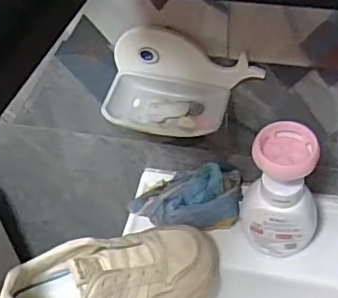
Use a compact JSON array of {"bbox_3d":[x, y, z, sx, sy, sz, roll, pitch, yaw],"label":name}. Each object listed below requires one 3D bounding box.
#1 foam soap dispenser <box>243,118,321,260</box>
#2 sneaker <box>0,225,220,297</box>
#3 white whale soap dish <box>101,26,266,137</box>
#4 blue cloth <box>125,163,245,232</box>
[{"bbox_3d":[0.123,0.047,0.607,0.078,0.152,0.059,11,48,14],"label":"foam soap dispenser"},{"bbox_3d":[-0.057,0.144,0.590,0.248,0.093,0.085,-20,48,-14],"label":"sneaker"},{"bbox_3d":[0.012,-0.064,0.581,0.159,0.074,0.079,7,47,10],"label":"white whale soap dish"},{"bbox_3d":[0.020,0.055,0.677,0.133,0.059,0.078,0,47,4],"label":"blue cloth"}]

